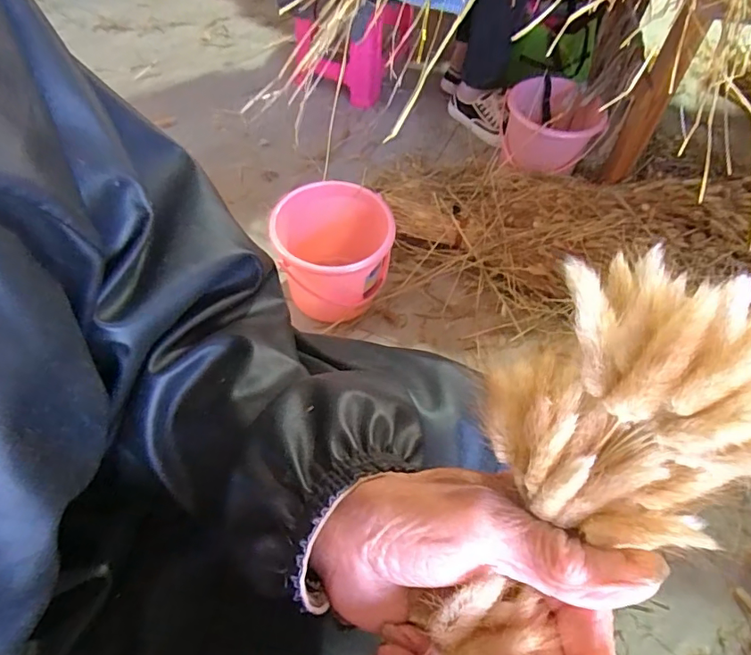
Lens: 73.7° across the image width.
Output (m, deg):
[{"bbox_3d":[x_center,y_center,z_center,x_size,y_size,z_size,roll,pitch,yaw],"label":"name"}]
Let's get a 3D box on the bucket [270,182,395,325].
[{"bbox_3d":[-0.075,-0.148,0.939,0.194,0.168,0.225,-1,57,-5],"label":"bucket"}]

